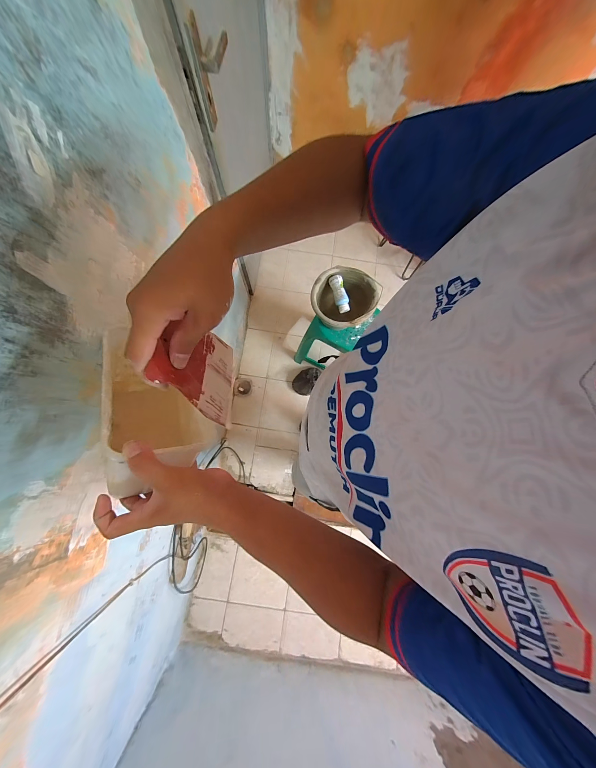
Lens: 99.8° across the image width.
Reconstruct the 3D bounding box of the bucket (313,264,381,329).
[{"bbox_3d":[0.183,-0.332,1.035,0.233,0.162,0.247,0,80,-2],"label":"bucket"}]

